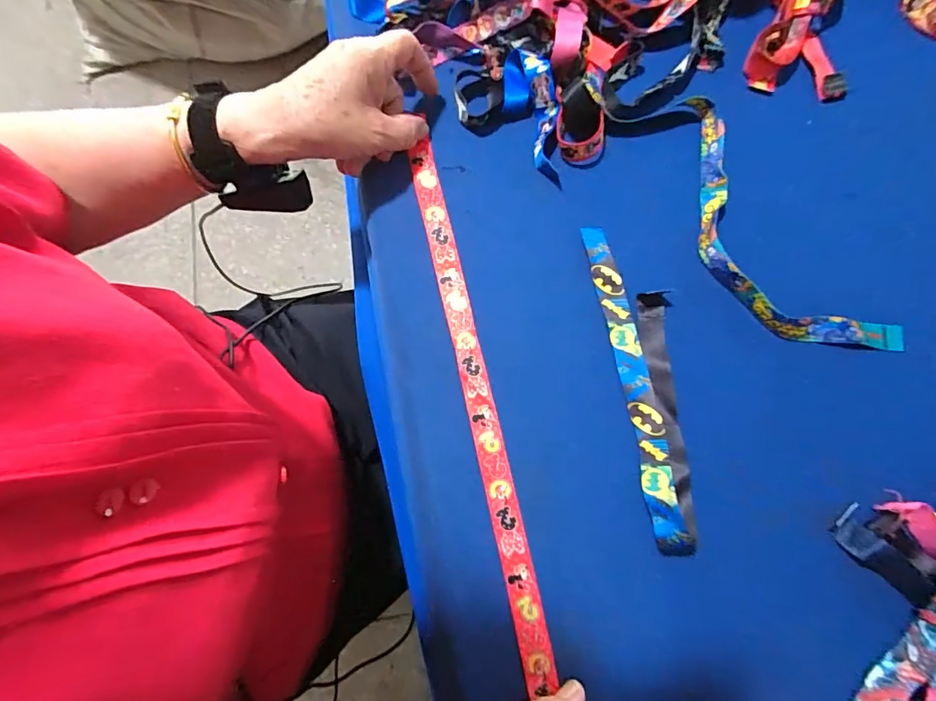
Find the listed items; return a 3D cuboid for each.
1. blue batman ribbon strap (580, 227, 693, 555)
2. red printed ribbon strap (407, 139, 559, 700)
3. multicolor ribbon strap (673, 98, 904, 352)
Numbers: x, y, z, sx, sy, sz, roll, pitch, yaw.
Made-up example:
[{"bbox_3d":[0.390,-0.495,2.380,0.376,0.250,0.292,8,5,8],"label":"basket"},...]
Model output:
[{"bbox_3d":[0.129,0.018,0.331,0.048,0.028,0.235,-8,77,0],"label":"blue batman ribbon strap"},{"bbox_3d":[0.005,0.024,0.346,0.024,0.006,0.393,-13,77,-2],"label":"red printed ribbon strap"},{"bbox_3d":[0.219,-0.088,0.355,0.086,0.015,0.242,-33,78,-6],"label":"multicolor ribbon strap"}]

